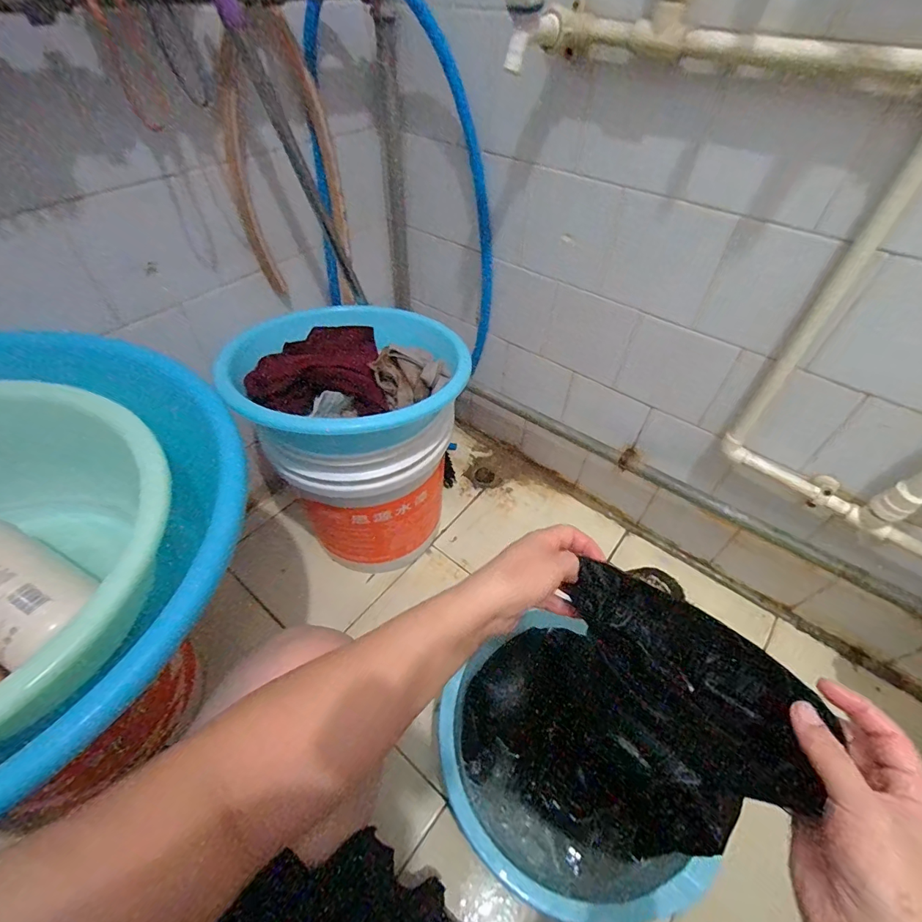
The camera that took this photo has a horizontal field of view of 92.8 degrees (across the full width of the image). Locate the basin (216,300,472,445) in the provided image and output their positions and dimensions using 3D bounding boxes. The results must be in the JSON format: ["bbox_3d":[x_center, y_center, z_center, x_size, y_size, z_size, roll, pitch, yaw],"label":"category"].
[{"bbox_3d":[-0.165,-0.143,0.638,0.302,0.106,0.315,-31,57,-25],"label":"basin"}]

